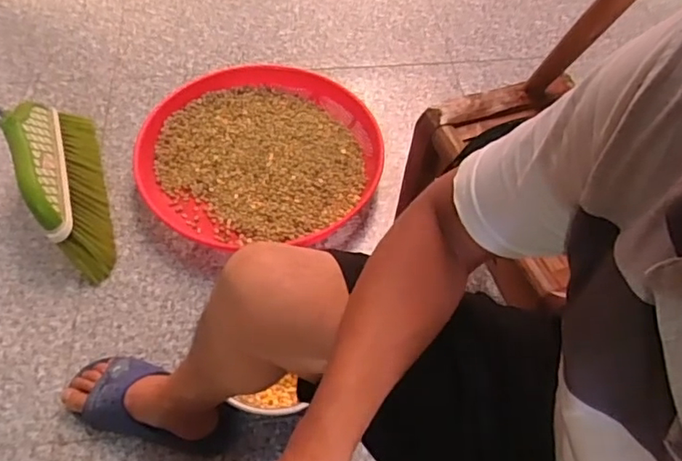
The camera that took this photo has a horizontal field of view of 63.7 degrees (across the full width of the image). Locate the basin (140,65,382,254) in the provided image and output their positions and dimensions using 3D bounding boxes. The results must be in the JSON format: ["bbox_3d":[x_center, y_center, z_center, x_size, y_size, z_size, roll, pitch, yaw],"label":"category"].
[{"bbox_3d":[-0.158,-0.156,1.095,0.467,0.070,0.416,-3,55,-5],"label":"basin"}]

